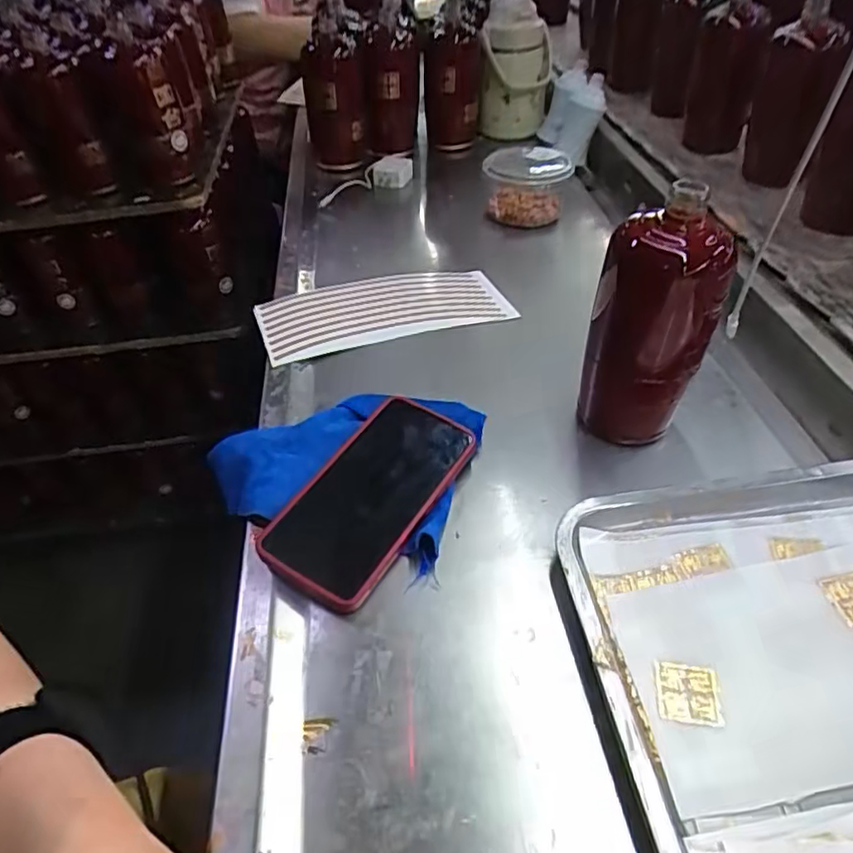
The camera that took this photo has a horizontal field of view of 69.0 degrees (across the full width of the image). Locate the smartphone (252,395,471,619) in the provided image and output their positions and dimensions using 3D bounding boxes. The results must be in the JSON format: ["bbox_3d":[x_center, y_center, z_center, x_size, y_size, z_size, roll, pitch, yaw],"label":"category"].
[{"bbox_3d":[-0.038,0.046,0.439,0.084,0.010,0.168,29,53,19],"label":"smartphone"}]

